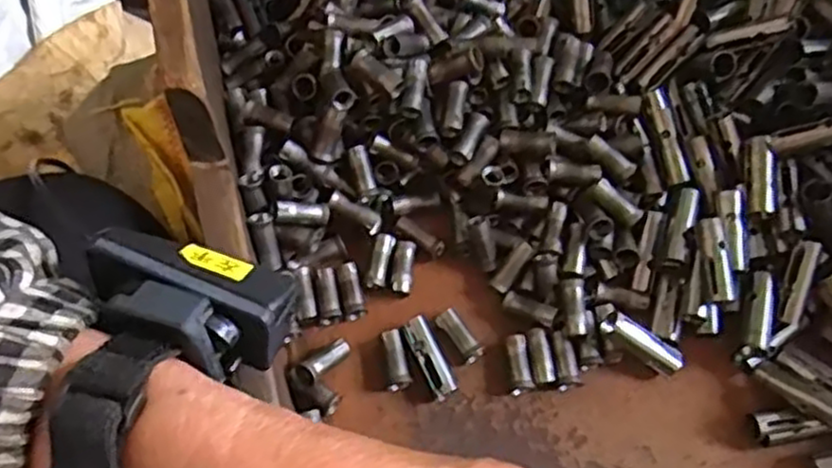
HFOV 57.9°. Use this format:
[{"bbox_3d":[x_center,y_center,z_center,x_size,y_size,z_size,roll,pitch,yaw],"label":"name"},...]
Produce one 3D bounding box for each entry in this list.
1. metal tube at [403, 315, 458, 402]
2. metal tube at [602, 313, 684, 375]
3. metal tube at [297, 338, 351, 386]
[{"bbox_3d":[0.006,0.054,0.331,0.012,0.009,0.037,-23,65,-12],"label":"metal tube"},{"bbox_3d":[0.097,0.047,0.325,0.040,0.009,0.011,33,65,-10],"label":"metal tube"},{"bbox_3d":[-0.039,0.055,0.327,0.009,0.007,0.030,40,45,18],"label":"metal tube"}]

